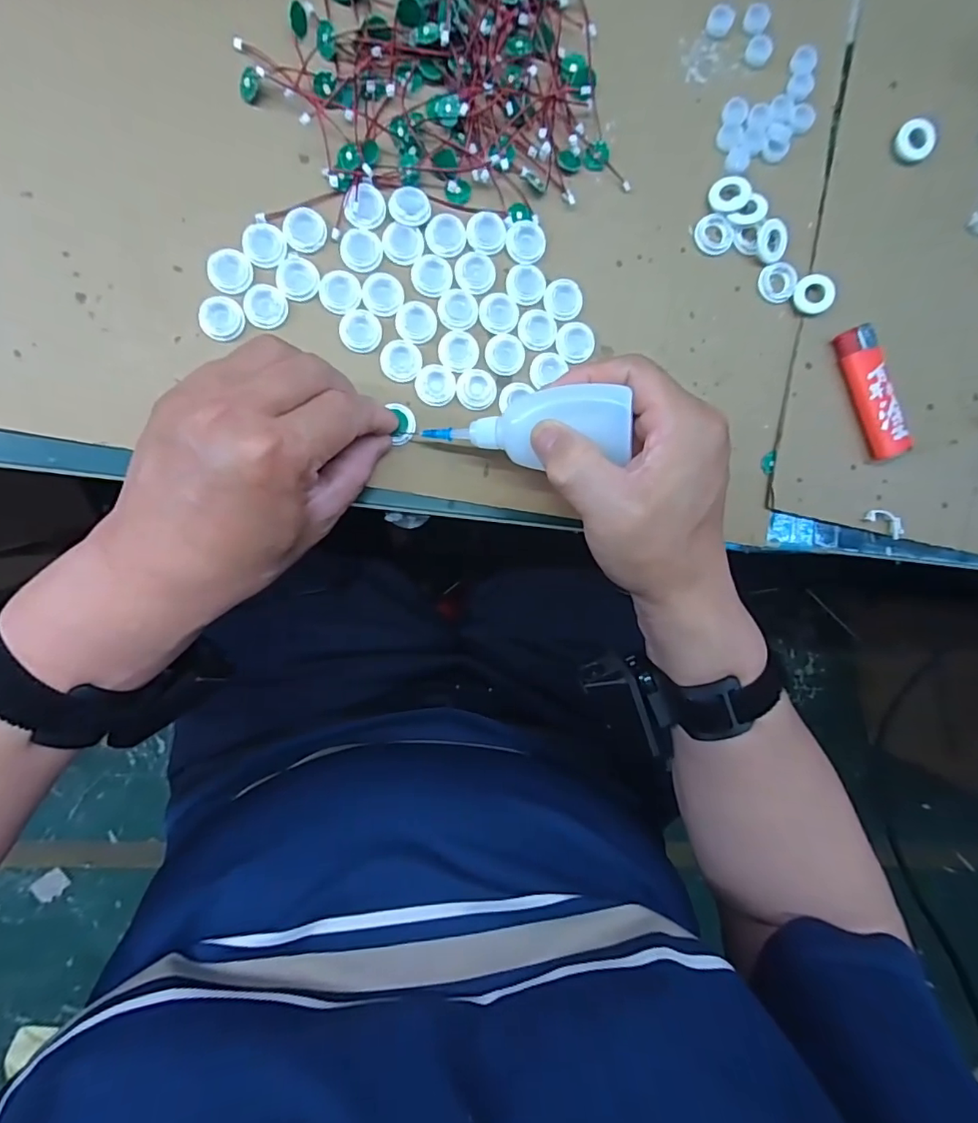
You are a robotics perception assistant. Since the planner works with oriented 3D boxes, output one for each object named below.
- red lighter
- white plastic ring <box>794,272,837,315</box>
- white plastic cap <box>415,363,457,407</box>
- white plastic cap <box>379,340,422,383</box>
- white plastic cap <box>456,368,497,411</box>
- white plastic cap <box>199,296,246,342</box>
[{"bbox_3d":[0.234,-0.103,0.320,0.025,0.011,0.080,-24,95,-5],"label":"red lighter"},{"bbox_3d":[0.196,-0.161,0.314,0.022,0.004,0.023,-1,100,13],"label":"white plastic ring"},{"bbox_3d":[-0.030,-0.101,0.298,0.023,0.004,0.023,1,93,-7],"label":"white plastic cap"},{"bbox_3d":[-0.049,-0.114,0.294,0.022,0.004,0.023,3,93,-7],"label":"white plastic cap"},{"bbox_3d":[-0.007,-0.099,0.299,0.022,0.006,0.022,0,93,-6],"label":"white plastic cap"},{"bbox_3d":[-0.144,-0.131,0.283,0.023,0.005,0.022,0,93,-6],"label":"white plastic cap"}]

